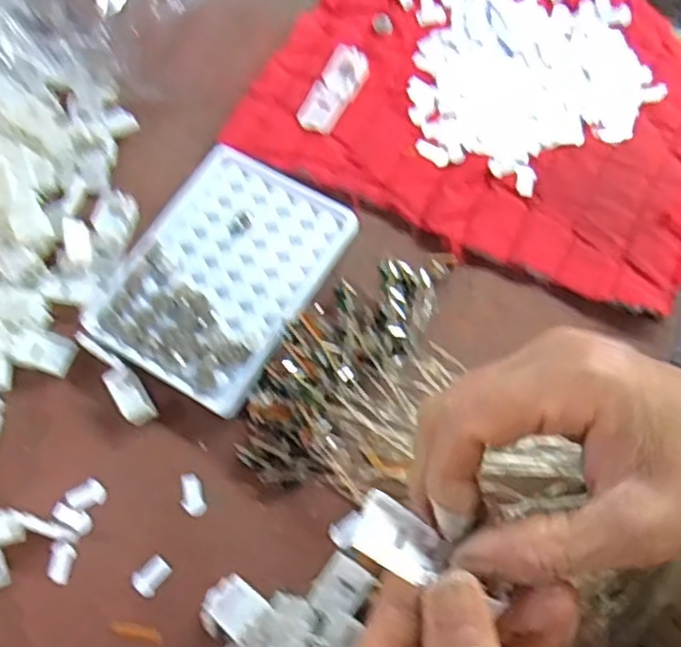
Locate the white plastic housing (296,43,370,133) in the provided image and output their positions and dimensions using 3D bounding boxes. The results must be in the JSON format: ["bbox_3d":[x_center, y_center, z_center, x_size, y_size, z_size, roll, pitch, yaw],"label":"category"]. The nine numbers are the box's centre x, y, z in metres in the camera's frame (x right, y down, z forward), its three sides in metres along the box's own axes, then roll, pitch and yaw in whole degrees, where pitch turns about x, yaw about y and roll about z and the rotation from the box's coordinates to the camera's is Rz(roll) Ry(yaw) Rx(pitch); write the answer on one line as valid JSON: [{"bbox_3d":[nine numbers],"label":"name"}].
[{"bbox_3d":[-0.004,-0.141,0.431,0.024,0.011,0.058,29,72,13],"label":"white plastic housing"}]

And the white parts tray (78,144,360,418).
[{"bbox_3d":[-0.064,-0.028,0.388,0.099,0.009,0.131,28,72,13],"label":"white parts tray"}]

